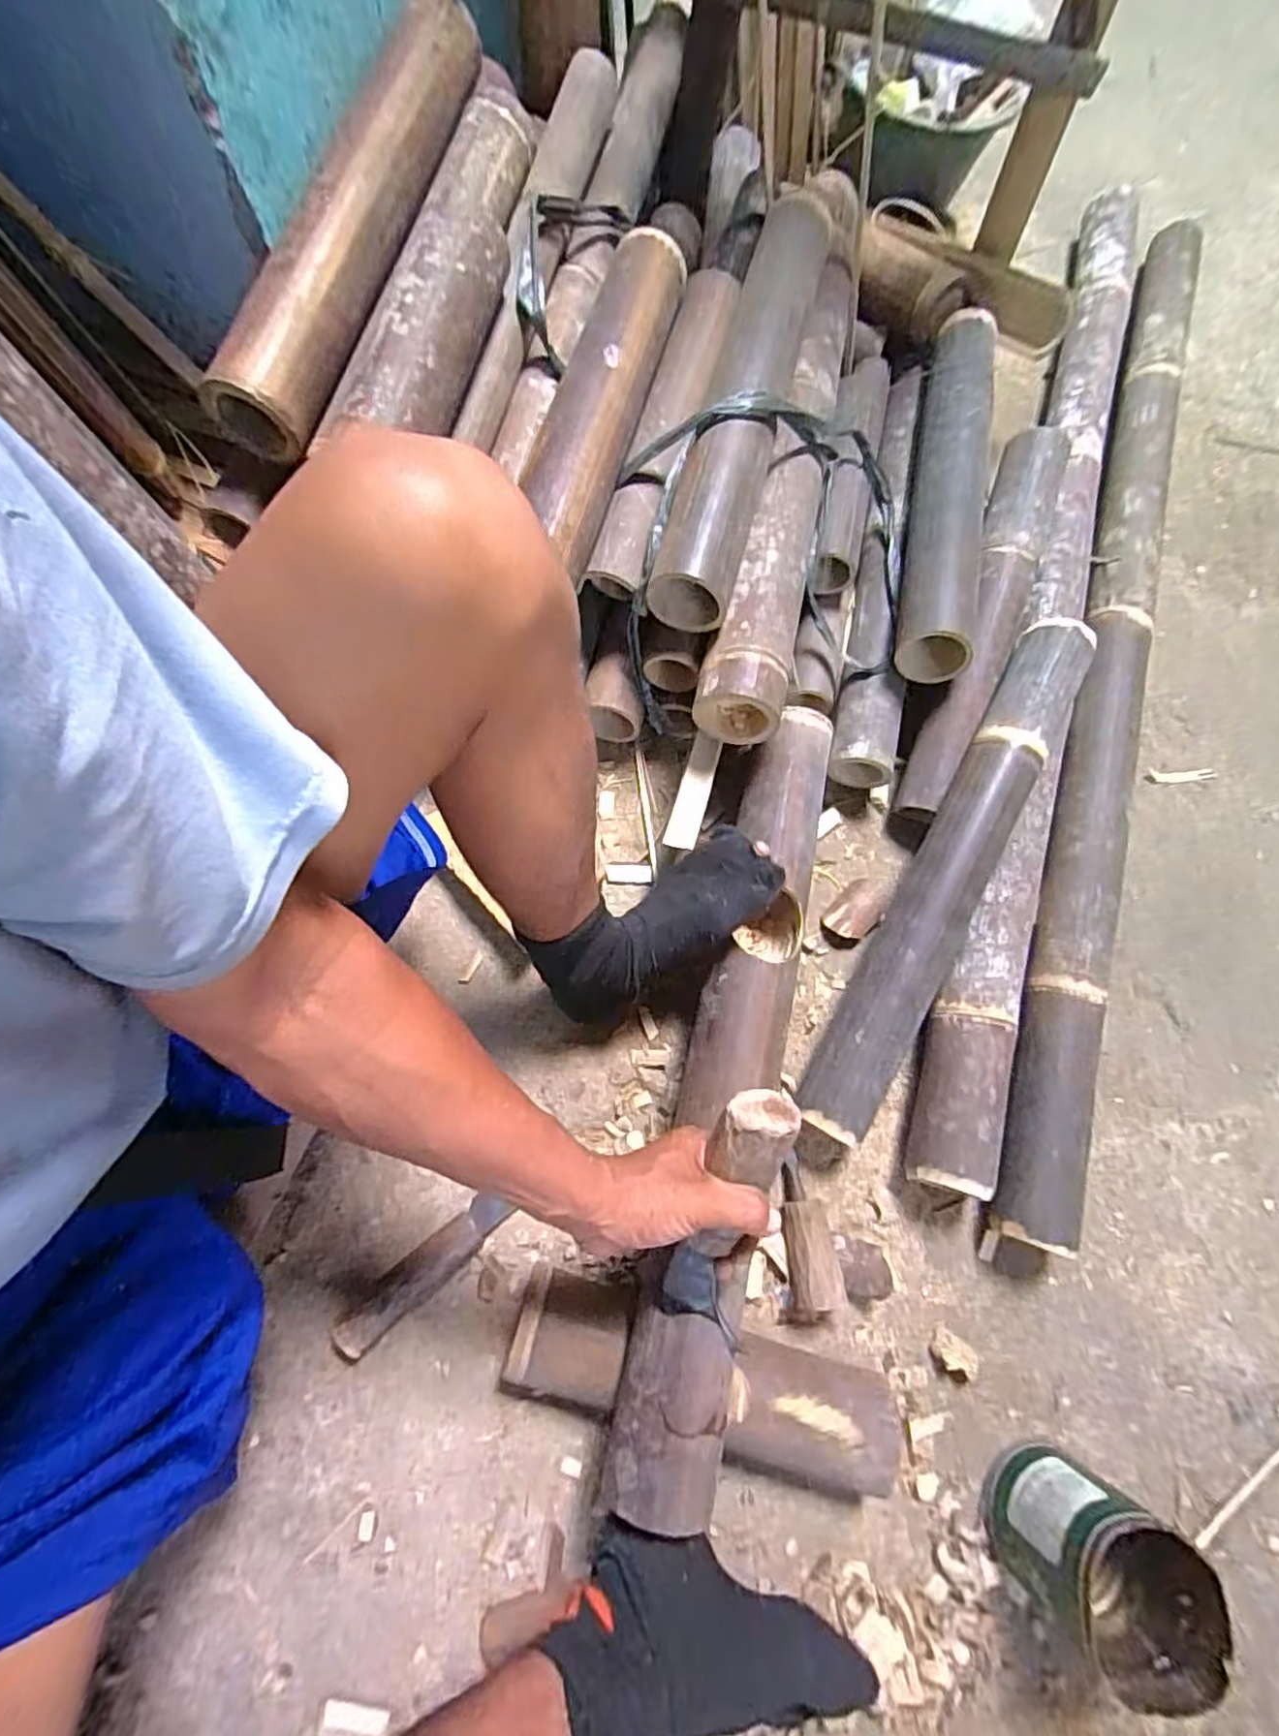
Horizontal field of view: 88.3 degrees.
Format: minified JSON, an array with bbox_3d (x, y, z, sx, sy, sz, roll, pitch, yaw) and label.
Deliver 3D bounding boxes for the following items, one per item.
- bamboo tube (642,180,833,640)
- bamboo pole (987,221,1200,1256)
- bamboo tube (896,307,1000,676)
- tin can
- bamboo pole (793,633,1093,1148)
[{"bbox_3d":[0.110,-0.478,0.657,0.079,0.088,0.509,16,72,3],"label":"bamboo tube"},{"bbox_3d":[0.527,-0.250,0.731,0.085,0.058,1.261,18,72,4],"label":"bamboo pole"},{"bbox_3d":[0.351,-0.437,0.744,0.073,0.074,0.506,13,69,4],"label":"bamboo tube"},{"bbox_3d":[0.335,0.510,0.483,0.099,0.115,0.105,0,72,-1],"label":"tin can"},{"bbox_3d":[0.292,-0.001,0.615,0.069,0.085,0.537,28,74,8],"label":"bamboo pole"}]

